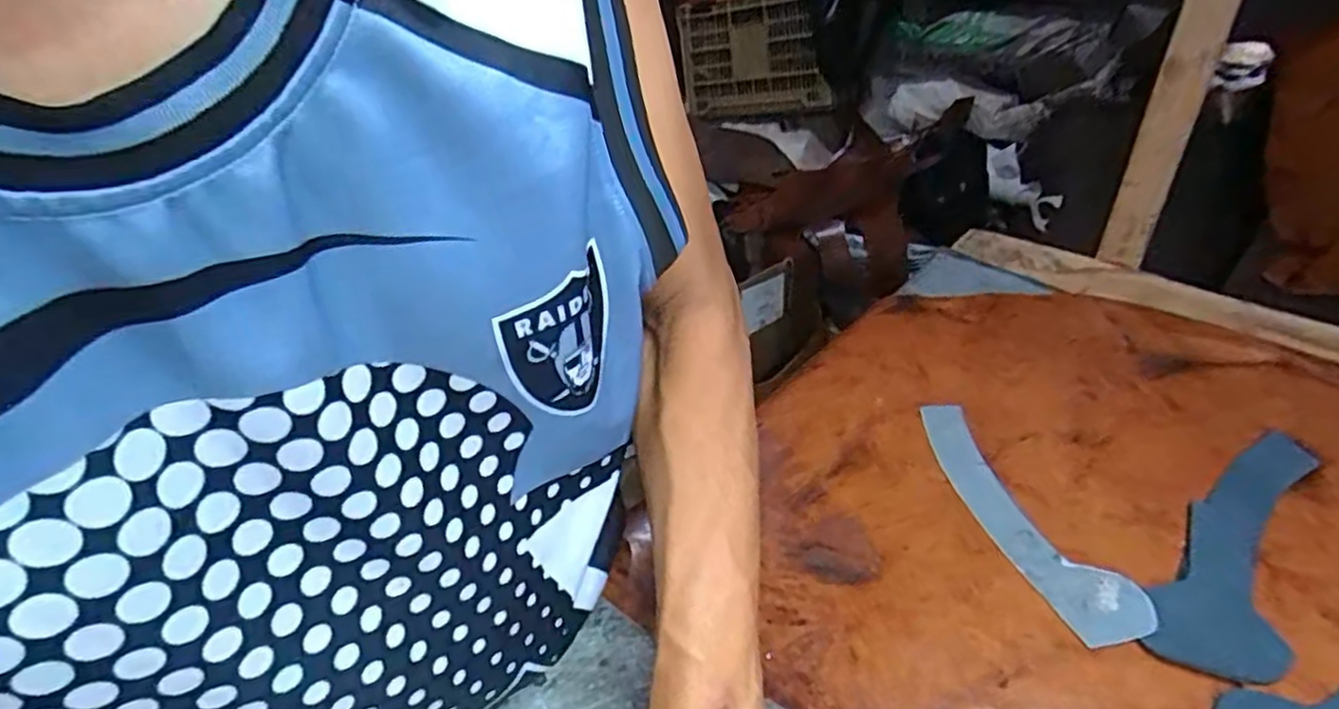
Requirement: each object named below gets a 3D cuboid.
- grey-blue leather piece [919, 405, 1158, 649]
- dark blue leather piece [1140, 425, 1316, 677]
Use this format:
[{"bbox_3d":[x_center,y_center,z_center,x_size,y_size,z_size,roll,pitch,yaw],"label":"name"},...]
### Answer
[{"bbox_3d":[0.229,0.101,0.473,0.050,0.004,0.196,-16,36,-7],"label":"grey-blue leather piece"},{"bbox_3d":[0.353,0.114,0.442,0.061,0.004,0.219,21,45,34],"label":"dark blue leather piece"}]

